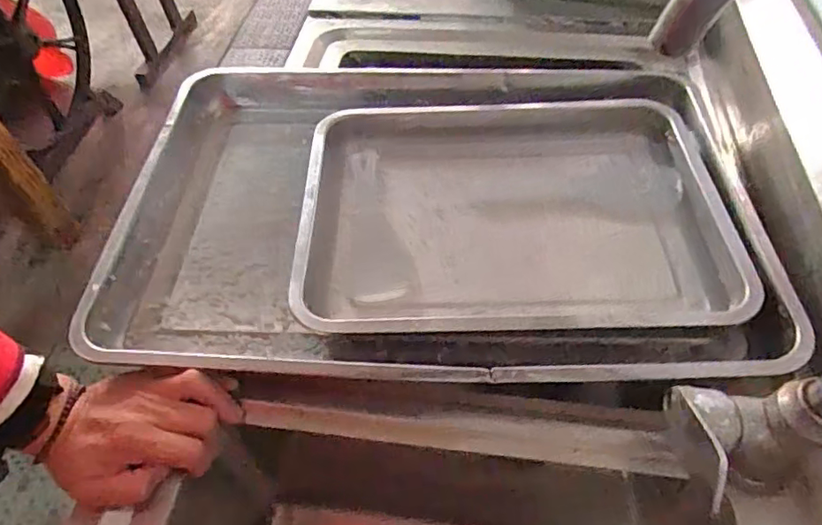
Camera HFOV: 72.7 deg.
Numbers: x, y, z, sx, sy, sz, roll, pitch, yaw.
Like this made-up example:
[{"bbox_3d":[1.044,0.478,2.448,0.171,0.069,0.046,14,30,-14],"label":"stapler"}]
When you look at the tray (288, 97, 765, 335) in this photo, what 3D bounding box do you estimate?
[{"bbox_3d":[0.100,-0.054,0.555,0.409,0.039,0.297,-2,53,0],"label":"tray"}]

